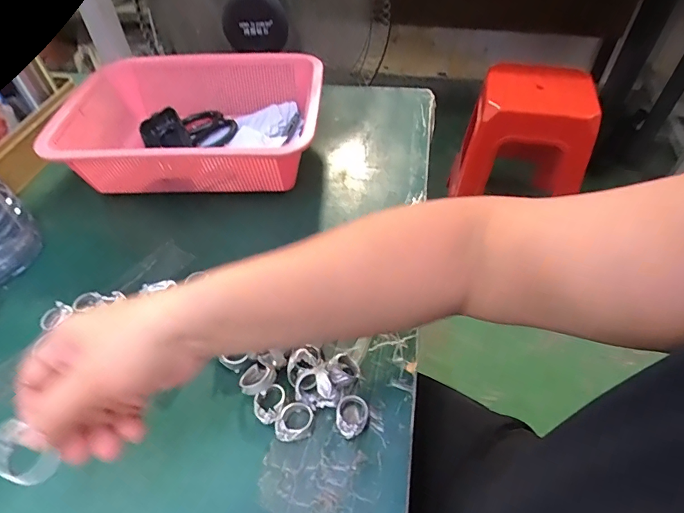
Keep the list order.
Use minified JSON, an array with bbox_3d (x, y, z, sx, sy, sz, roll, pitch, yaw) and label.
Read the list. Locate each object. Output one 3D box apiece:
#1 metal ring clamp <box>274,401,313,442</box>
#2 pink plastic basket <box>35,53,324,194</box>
[{"bbox_3d":[-0.037,0.126,0.322,0.029,0.014,0.026,-14,49,-10],"label":"metal ring clamp"},{"bbox_3d":[-0.171,-0.163,0.528,0.291,0.089,0.204,1,48,3],"label":"pink plastic basket"}]

